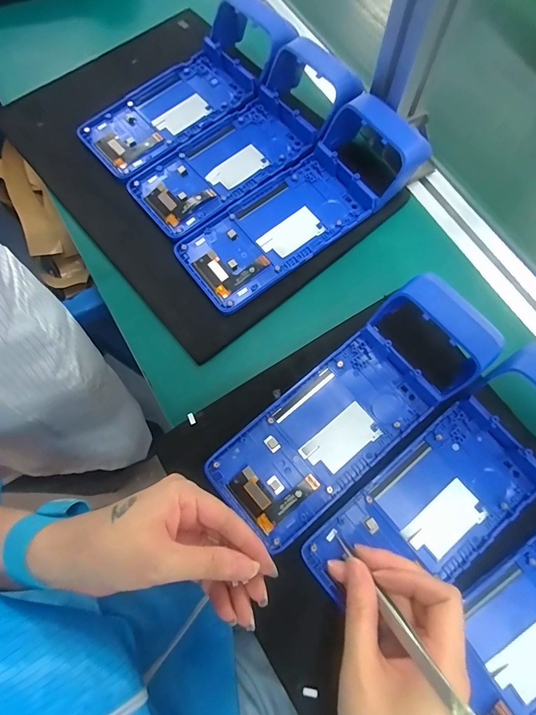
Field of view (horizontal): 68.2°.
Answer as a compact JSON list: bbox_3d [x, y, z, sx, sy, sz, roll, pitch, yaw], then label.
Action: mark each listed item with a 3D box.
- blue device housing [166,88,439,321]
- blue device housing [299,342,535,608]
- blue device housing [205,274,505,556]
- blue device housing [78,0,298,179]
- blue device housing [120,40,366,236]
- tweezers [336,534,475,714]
[{"bbox_3d":[0.030,-0.132,0.335,0.224,0.041,0.085,-36,75,-9],"label":"blue device housing"},{"bbox_3d":[0.129,0.087,0.263,0.220,0.041,0.084,-39,75,-10],"label":"blue device housing"},{"bbox_3d":[0.061,0.034,0.280,0.221,0.043,0.083,-39,76,-10],"label":"blue device housing"},{"bbox_3d":[-0.078,-0.262,0.378,0.218,0.045,0.088,-38,75,-10],"label":"blue device housing"},{"bbox_3d":[-0.021,-0.196,0.353,0.216,0.040,0.092,-39,76,-10],"label":"blue device housing"},{"bbox_3d":[0.070,0.143,0.220,0.009,0.121,0.011,-28,117,-10],"label":"tweezers"}]

